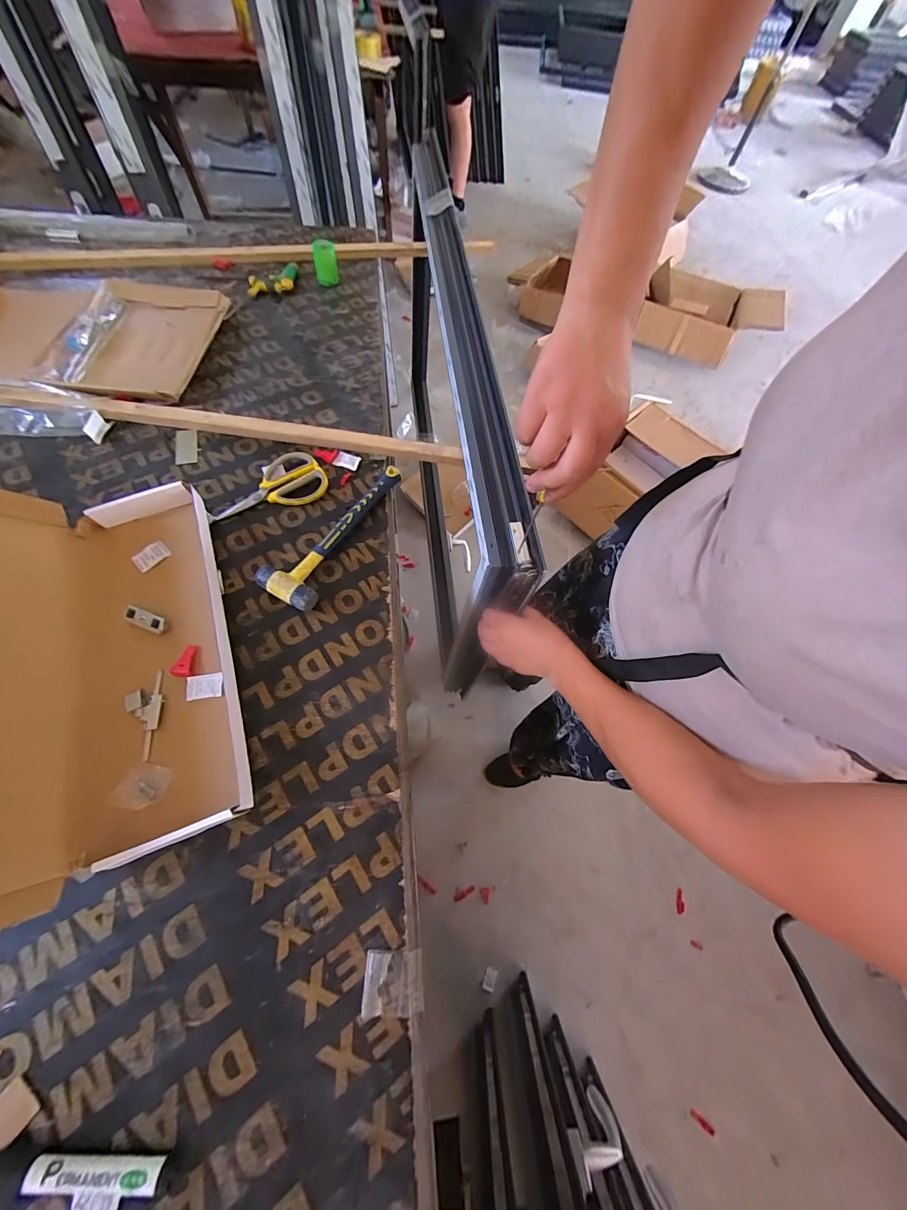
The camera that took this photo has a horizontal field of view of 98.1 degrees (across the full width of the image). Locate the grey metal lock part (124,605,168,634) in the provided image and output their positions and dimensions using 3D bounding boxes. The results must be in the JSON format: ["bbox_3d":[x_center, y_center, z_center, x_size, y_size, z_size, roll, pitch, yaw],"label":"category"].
[{"bbox_3d":[-0.356,0.018,0.457,0.050,0.013,0.019,21,64,6],"label":"grey metal lock part"}]

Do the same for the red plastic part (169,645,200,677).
[{"bbox_3d":[-0.303,0.062,0.441,0.023,0.007,0.037,-2,64,-5],"label":"red plastic part"}]

